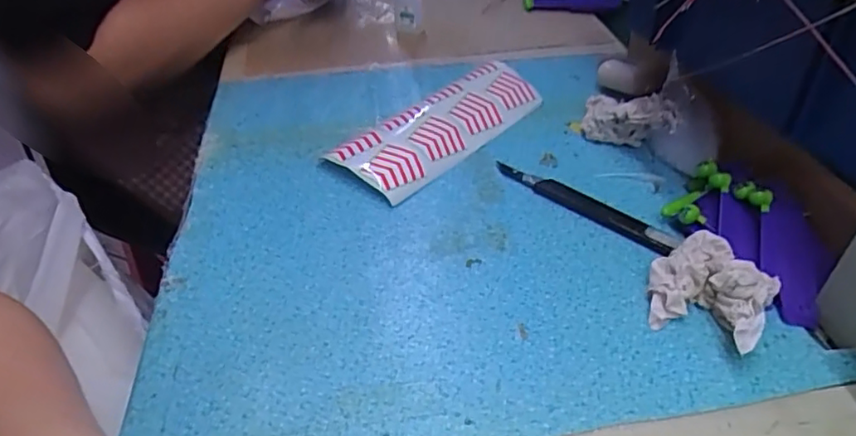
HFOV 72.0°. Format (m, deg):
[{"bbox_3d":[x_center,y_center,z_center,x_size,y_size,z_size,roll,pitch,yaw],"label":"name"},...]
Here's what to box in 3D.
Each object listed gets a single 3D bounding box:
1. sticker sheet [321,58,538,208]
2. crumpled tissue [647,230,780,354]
[{"bbox_3d":[0.013,-0.090,0.531,0.085,0.022,0.210,26,47,29],"label":"sticker sheet"},{"bbox_3d":[0.172,0.044,0.363,0.069,0.038,0.063,27,47,30],"label":"crumpled tissue"}]

